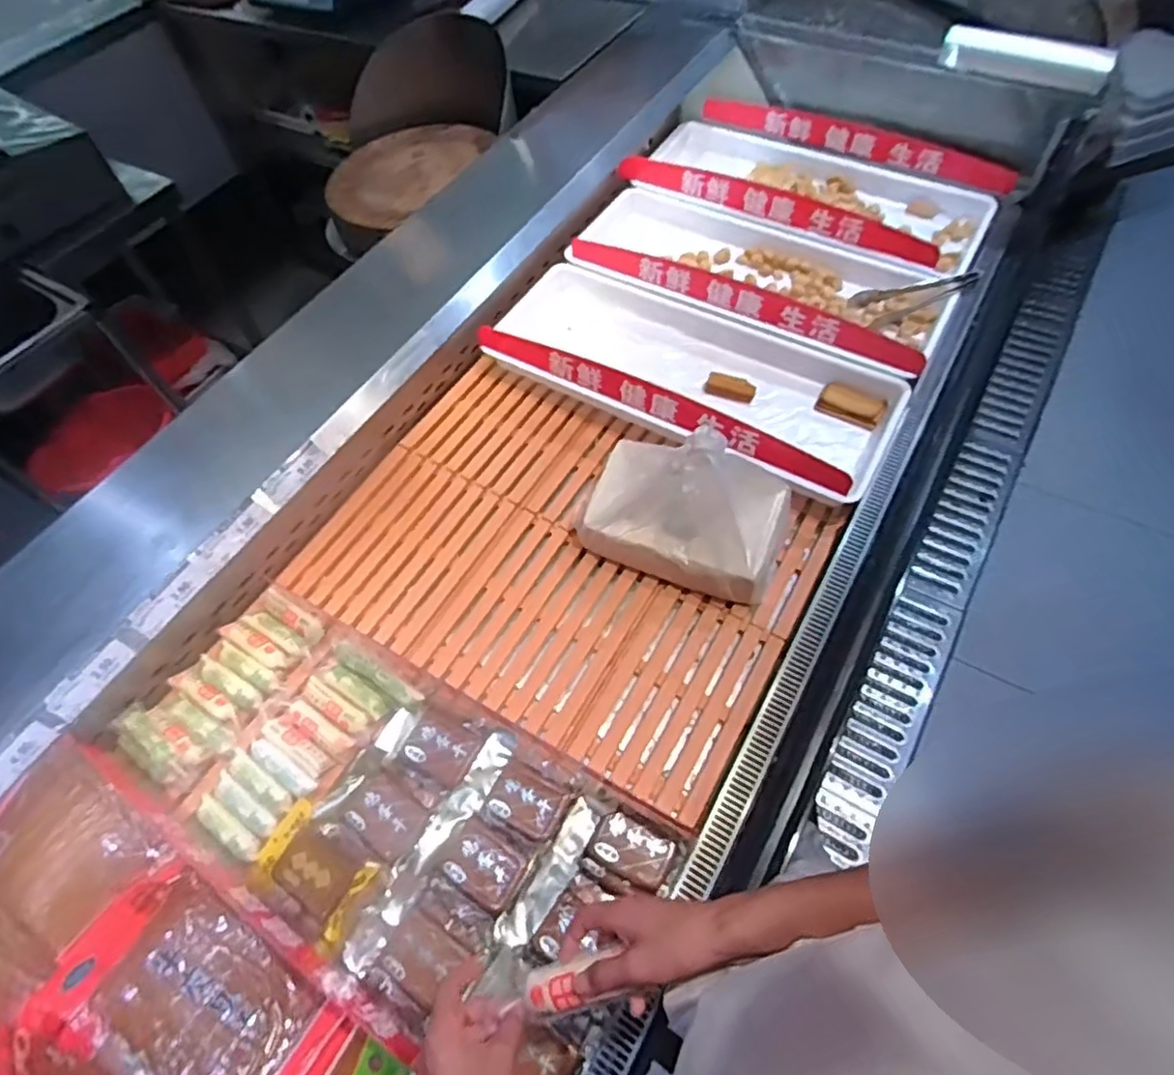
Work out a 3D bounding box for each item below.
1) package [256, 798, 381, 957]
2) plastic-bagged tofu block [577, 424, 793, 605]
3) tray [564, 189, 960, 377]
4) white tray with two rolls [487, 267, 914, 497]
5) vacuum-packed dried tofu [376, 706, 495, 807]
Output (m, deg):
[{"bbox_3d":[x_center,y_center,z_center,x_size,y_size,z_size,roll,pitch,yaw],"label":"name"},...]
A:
[{"bbox_3d":[-0.365,0.443,0.867,0.166,0.022,0.106,30,67,19],"label":"package"},{"bbox_3d":[0.163,-0.067,1.033,0.320,0.250,0.206,19,62,16],"label":"plastic-bagged tofu block"},{"bbox_3d":[0.340,-0.566,1.372,0.791,0.112,0.343,21,65,15],"label":"tray"},{"bbox_3d":[0.178,-0.330,1.247,0.792,0.123,0.306,24,64,19],"label":"white tray with two rolls"},{"bbox_3d":[-0.225,0.302,0.930,0.138,0.032,0.117,25,66,17],"label":"vacuum-packed dried tofu"}]

